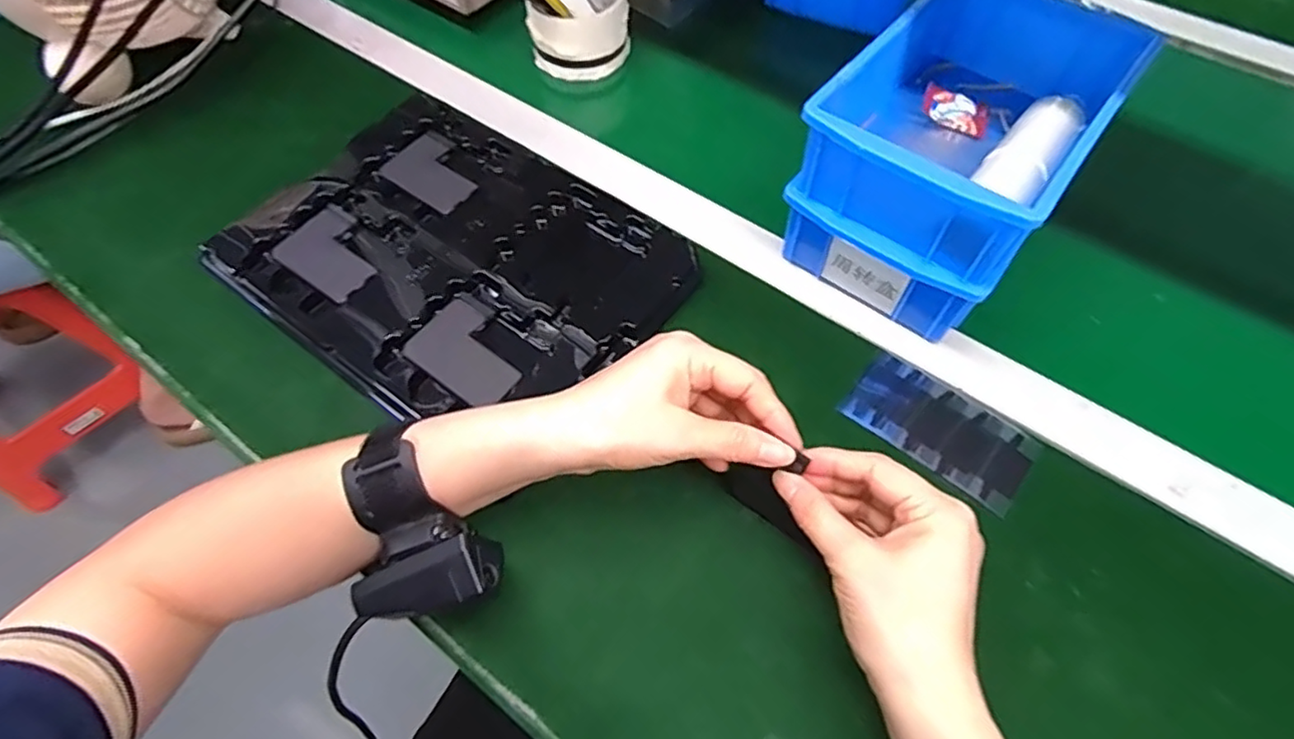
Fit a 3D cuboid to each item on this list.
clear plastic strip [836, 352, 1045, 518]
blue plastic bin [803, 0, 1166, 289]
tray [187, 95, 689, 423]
[{"bbox_3d":[0.179,0.034,0.388,0.108,0.004,0.057,33,67,19],"label":"clear plastic strip"},{"bbox_3d":[0.195,-0.158,0.390,0.131,0.065,0.203,32,66,19],"label":"blue plastic bin"},{"bbox_3d":[-0.134,-0.078,0.444,0.285,0.013,0.211,33,66,19],"label":"tray"}]

